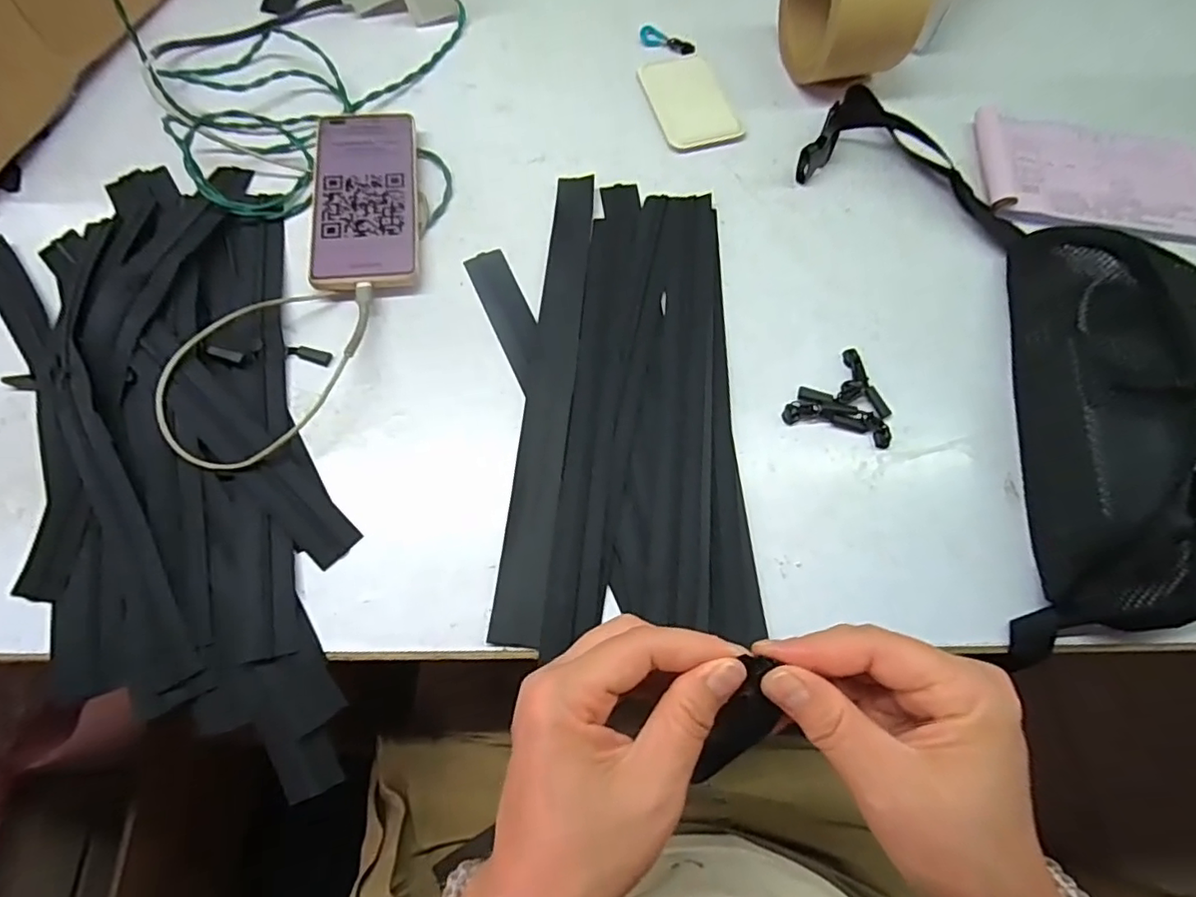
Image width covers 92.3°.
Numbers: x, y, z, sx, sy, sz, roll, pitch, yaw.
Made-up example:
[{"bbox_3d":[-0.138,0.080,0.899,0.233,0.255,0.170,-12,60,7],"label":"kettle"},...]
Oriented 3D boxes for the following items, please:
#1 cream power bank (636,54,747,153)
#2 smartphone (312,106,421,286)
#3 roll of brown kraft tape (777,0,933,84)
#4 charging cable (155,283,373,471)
[{"bbox_3d":[0.078,-0.301,0.500,0.064,0.008,0.098,-18,71,-8],"label":"cream power bank"},{"bbox_3d":[-0.180,-0.194,0.448,0.077,0.019,0.169,-6,69,-4],"label":"smartphone"},{"bbox_3d":[0.211,-0.371,0.479,0.076,0.115,0.107,-11,70,-6],"label":"roll of brown kraft tape"},{"bbox_3d":[-0.219,-0.061,0.385,0.096,0.036,0.163,30,71,9],"label":"charging cable"}]

